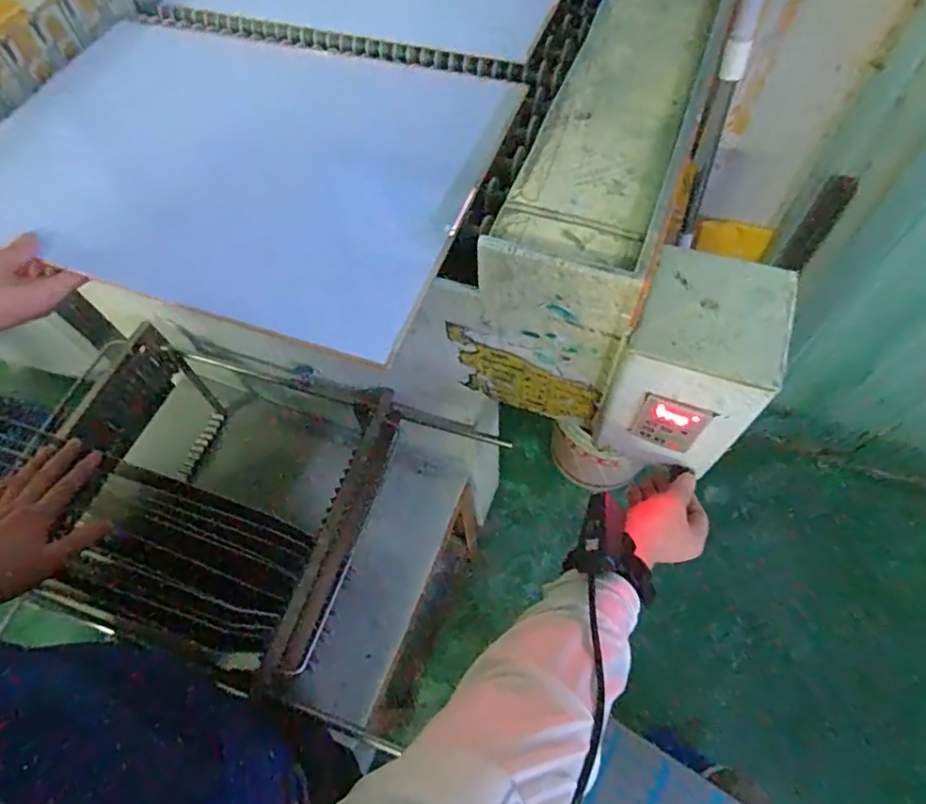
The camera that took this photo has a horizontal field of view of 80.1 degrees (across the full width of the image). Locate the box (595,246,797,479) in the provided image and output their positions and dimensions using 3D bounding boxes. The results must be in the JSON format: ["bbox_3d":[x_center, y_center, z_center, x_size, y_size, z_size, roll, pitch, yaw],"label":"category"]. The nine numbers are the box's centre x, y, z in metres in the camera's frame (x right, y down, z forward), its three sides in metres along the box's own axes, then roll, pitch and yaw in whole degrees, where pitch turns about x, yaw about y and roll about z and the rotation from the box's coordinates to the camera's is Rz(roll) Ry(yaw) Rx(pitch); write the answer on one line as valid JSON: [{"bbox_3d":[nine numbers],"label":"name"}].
[{"bbox_3d":[0.228,-0.036,0.559,0.122,0.182,0.137,20,64,14],"label":"box"}]

